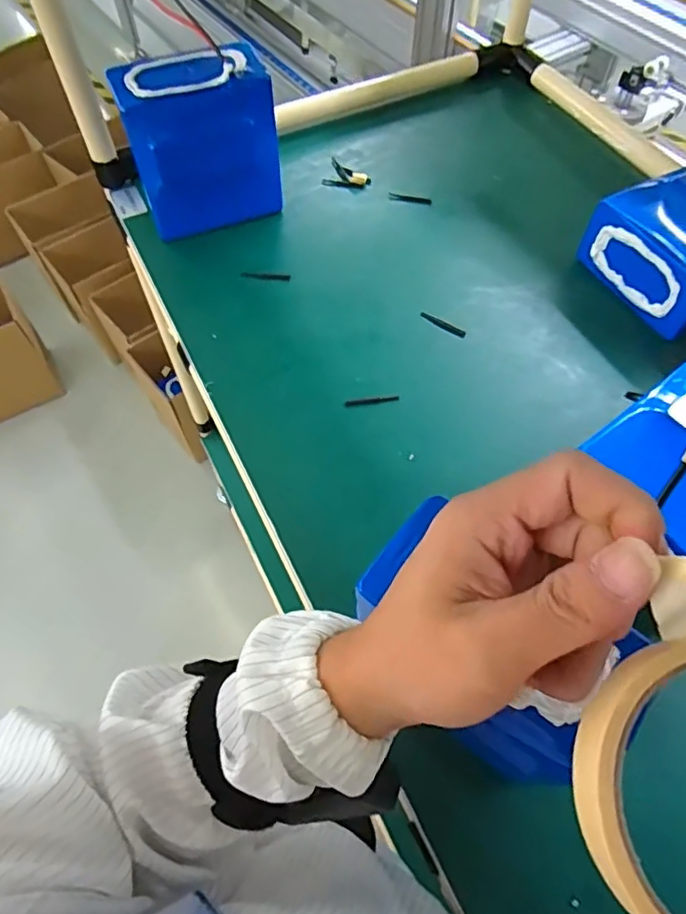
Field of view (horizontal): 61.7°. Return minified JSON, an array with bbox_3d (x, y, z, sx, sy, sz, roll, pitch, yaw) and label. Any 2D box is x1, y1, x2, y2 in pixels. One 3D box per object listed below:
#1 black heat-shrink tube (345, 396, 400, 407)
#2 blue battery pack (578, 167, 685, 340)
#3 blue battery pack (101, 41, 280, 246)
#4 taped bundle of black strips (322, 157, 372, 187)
[{"bbox_3d":[0.027,-0.052,0.535,0.050,0.004,0.006,-7,60,-4],"label":"black heat-shrink tube"},{"bbox_3d":[0.345,-0.209,0.574,0.140,0.099,0.145,-25,63,-14],"label":"blue battery pack"},{"bbox_3d":[-0.144,-0.314,0.603,0.144,0.172,0.062,-25,63,-14],"label":"blue battery pack"},{"bbox_3d":[0.006,-0.342,0.689,0.057,0.011,0.043,5,60,3],"label":"taped bundle of black strips"}]

